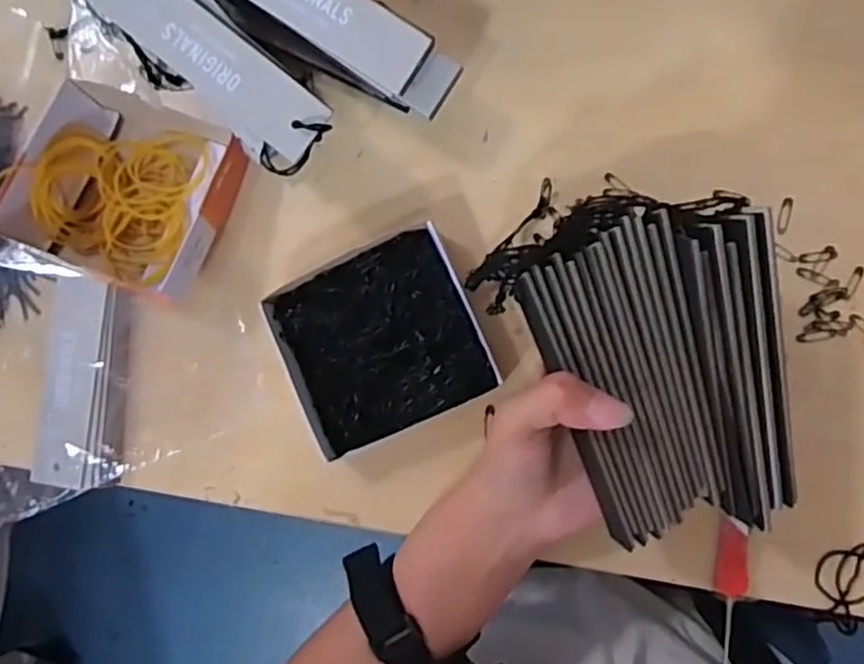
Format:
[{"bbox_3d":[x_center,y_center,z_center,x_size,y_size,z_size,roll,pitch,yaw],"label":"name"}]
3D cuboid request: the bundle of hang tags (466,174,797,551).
[{"bbox_3d":[0.088,0.013,0.291,0.112,0.035,0.151,-11,86,7],"label":"bundle of hang tags"}]

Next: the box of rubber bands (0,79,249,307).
[{"bbox_3d":[-0.174,-0.081,0.382,0.116,0.041,0.107,24,90,8],"label":"box of rubber bands"}]

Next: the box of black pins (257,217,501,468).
[{"bbox_3d":[-0.028,0.005,0.371,0.105,0.023,0.097,-25,85,6],"label":"box of black pins"}]

